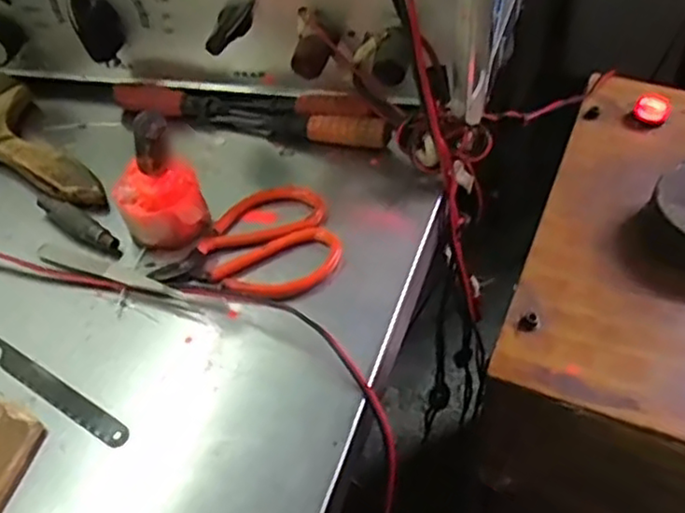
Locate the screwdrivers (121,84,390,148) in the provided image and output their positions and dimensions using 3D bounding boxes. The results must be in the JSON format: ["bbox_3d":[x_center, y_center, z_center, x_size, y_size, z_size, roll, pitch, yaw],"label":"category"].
[{"bbox_3d":[-0.062,-0.099,0.465,0.195,0.025,0.035,12,53,16],"label":"screwdrivers"}]

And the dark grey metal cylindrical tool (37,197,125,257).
[{"bbox_3d":[-0.159,-0.019,0.410,0.067,0.012,0.015,29,59,27],"label":"dark grey metal cylindrical tool"}]

